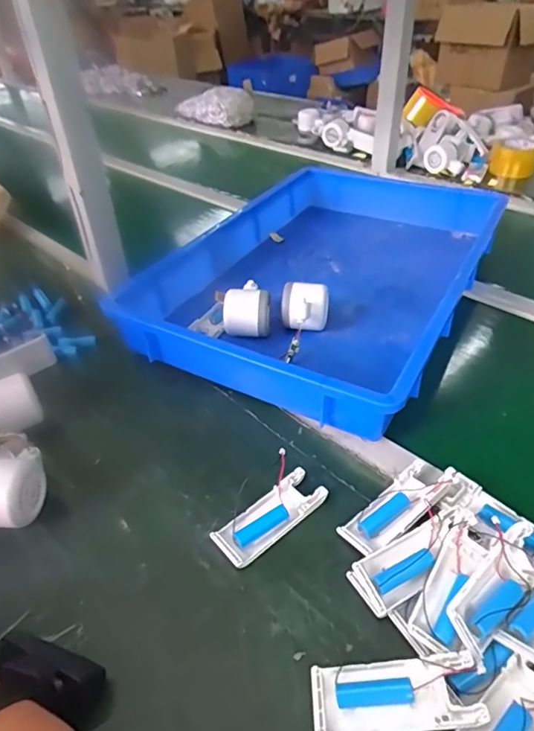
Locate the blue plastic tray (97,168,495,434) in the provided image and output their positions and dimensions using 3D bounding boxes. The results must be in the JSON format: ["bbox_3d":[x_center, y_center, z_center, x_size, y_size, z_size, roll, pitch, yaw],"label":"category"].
[{"bbox_3d":[0.100,-0.150,0.677,0.349,0.079,0.551,19,47,26],"label":"blue plastic tray"}]

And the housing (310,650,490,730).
[{"bbox_3d":[0.082,0.214,0.315,0.104,0.018,0.041,-9,51,10],"label":"housing"}]

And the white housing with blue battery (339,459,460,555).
[{"bbox_3d":[0.118,0.119,0.425,0.117,0.020,0.038,-30,47,-25],"label":"white housing with blue battery"}]

